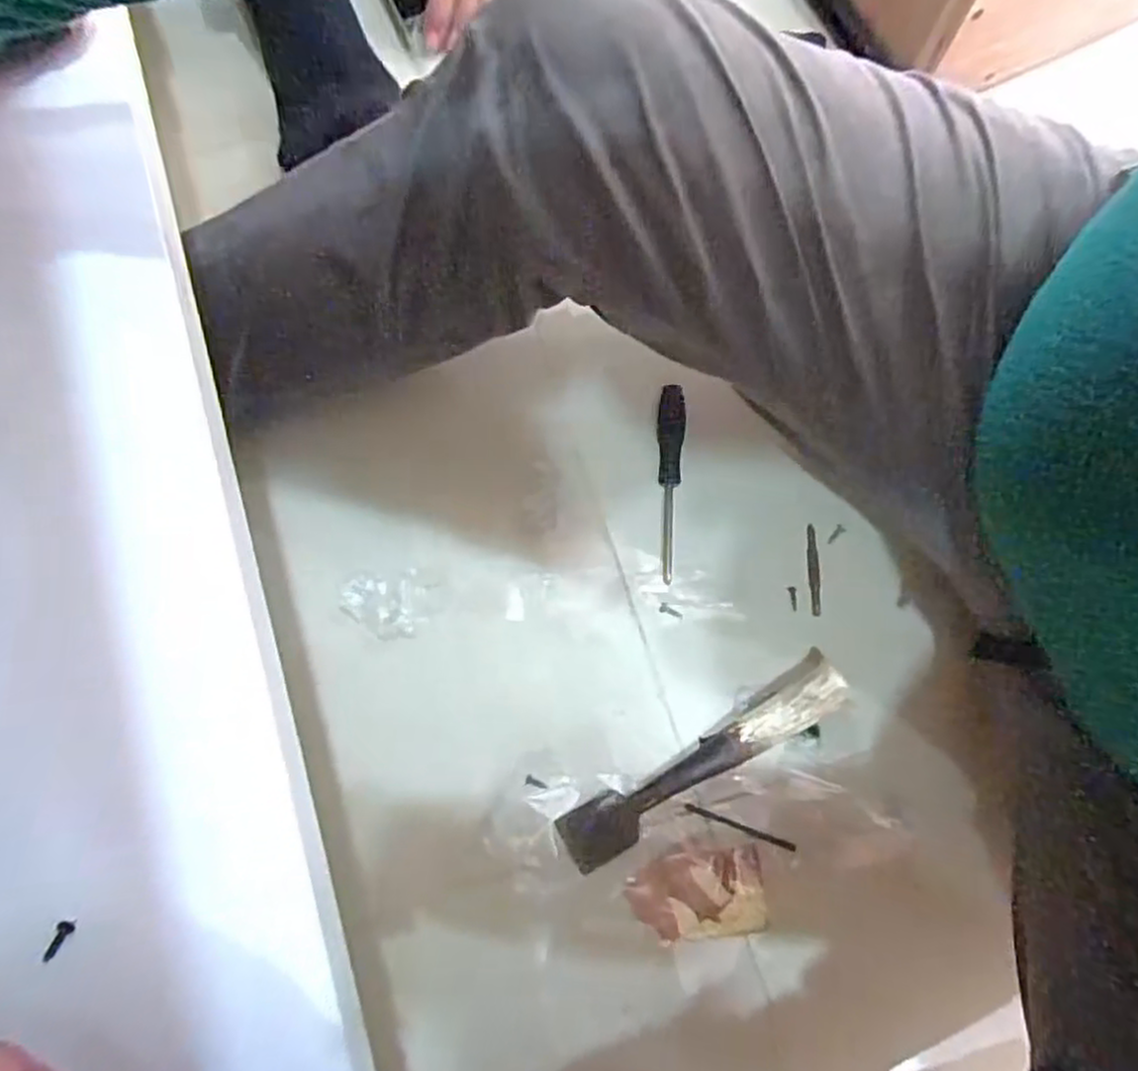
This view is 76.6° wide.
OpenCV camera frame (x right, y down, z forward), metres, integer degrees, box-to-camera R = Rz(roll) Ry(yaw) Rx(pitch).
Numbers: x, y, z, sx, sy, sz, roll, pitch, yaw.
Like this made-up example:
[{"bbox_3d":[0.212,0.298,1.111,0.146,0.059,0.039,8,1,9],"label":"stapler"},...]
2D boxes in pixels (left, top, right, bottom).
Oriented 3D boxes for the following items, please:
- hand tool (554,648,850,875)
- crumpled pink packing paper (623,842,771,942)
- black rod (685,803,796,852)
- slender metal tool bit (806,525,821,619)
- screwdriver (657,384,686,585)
[{"bbox_3d":[0.087,0.144,0.463,0.208,0.034,0.036,-33,79,-5],"label":"hand tool"},{"bbox_3d":[0.081,0.227,0.461,0.083,0.005,0.053,-8,78,0],"label":"crumpled pink packing paper"},{"bbox_3d":[0.111,0.190,0.470,0.073,0.005,0.005,20,79,6],"label":"black rod"},{"bbox_3d":[0.171,0.024,0.502,0.009,0.006,0.062,-1,78,1],"label":"slender metal tool bit"},{"bbox_3d":[0.072,-0.038,0.510,0.019,0.018,0.137,2,78,2],"label":"screwdriver"}]

